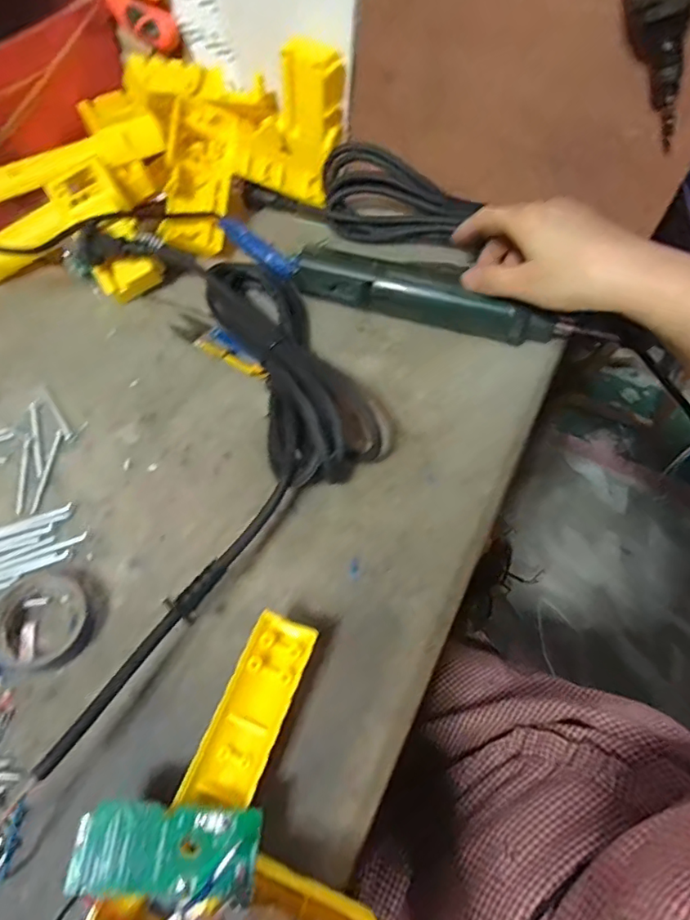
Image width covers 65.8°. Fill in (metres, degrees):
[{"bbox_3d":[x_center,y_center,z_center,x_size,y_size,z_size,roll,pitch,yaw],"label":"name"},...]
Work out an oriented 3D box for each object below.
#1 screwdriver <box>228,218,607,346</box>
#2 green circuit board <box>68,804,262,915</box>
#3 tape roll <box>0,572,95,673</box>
[{"bbox_3d":[0.047,-0.134,0.421,0.299,0.034,0.038,17,60,4],"label":"screwdriver"},{"bbox_3d":[-0.078,0.171,0.232,0.077,0.008,0.035,4,56,0],"label":"green circuit board"},{"bbox_3d":[-0.177,0.091,0.305,0.053,0.015,0.059,-36,67,-21],"label":"tape roll"}]

